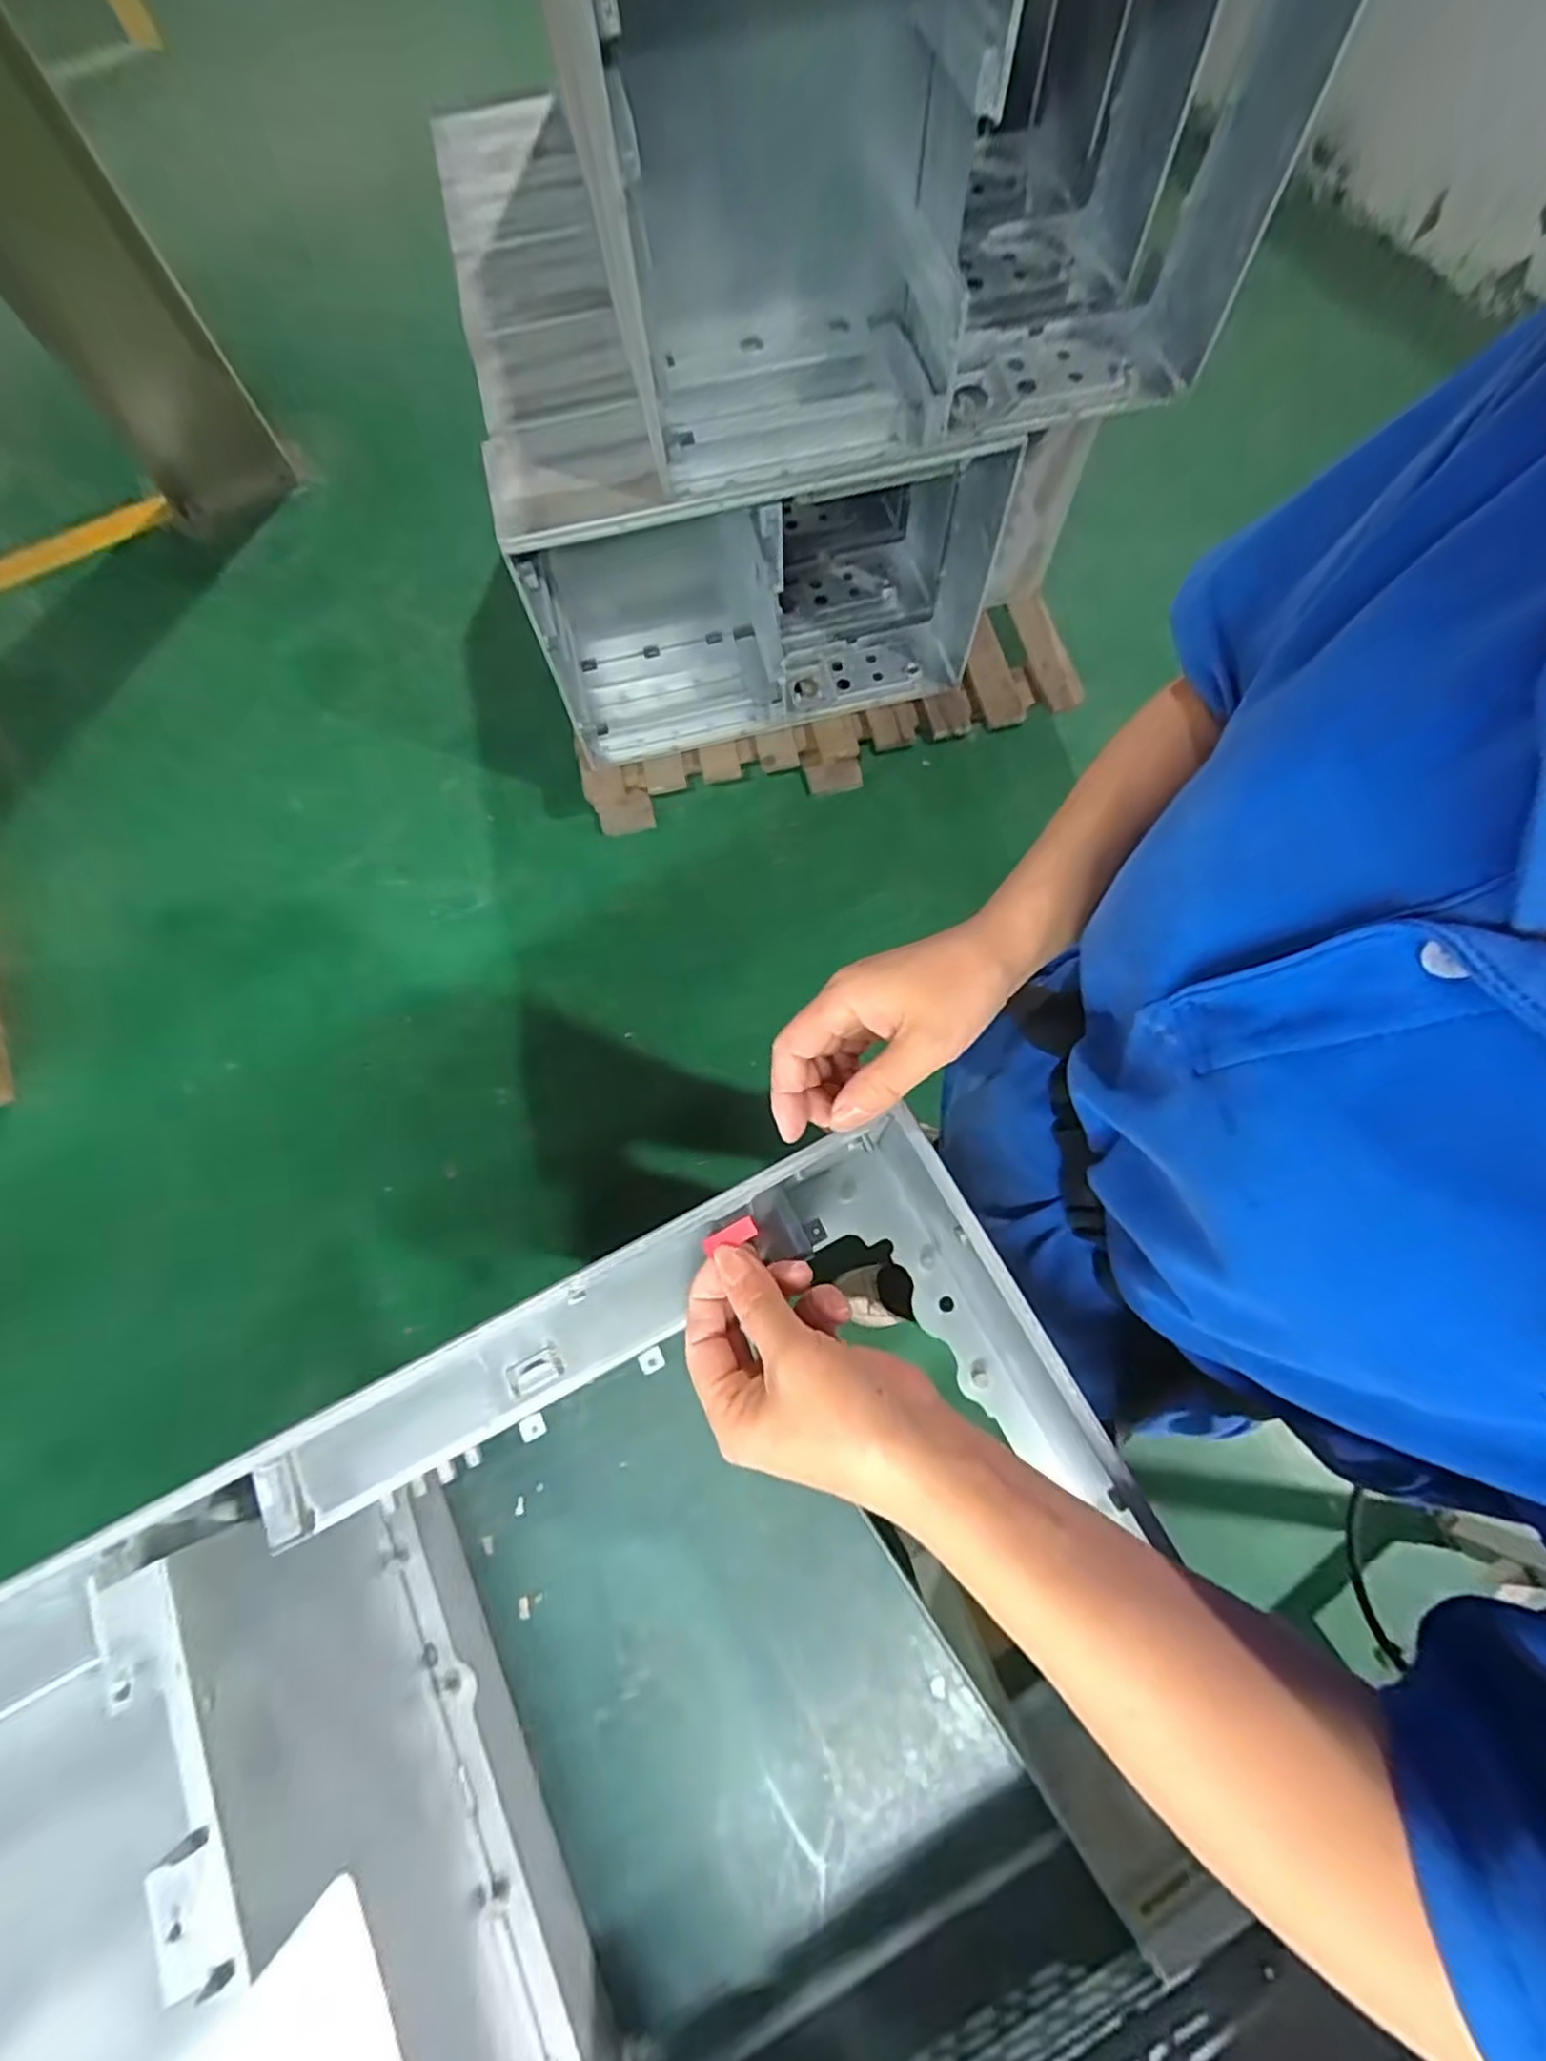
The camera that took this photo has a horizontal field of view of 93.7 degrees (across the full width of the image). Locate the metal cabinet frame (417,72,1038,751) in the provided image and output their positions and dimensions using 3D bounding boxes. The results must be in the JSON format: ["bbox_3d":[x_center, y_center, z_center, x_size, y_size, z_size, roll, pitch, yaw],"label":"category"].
[{"bbox_3d":[-0.102,-1.109,1.308,0.750,0.424,0.991,-14,72,-2],"label":"metal cabinet frame"}]

